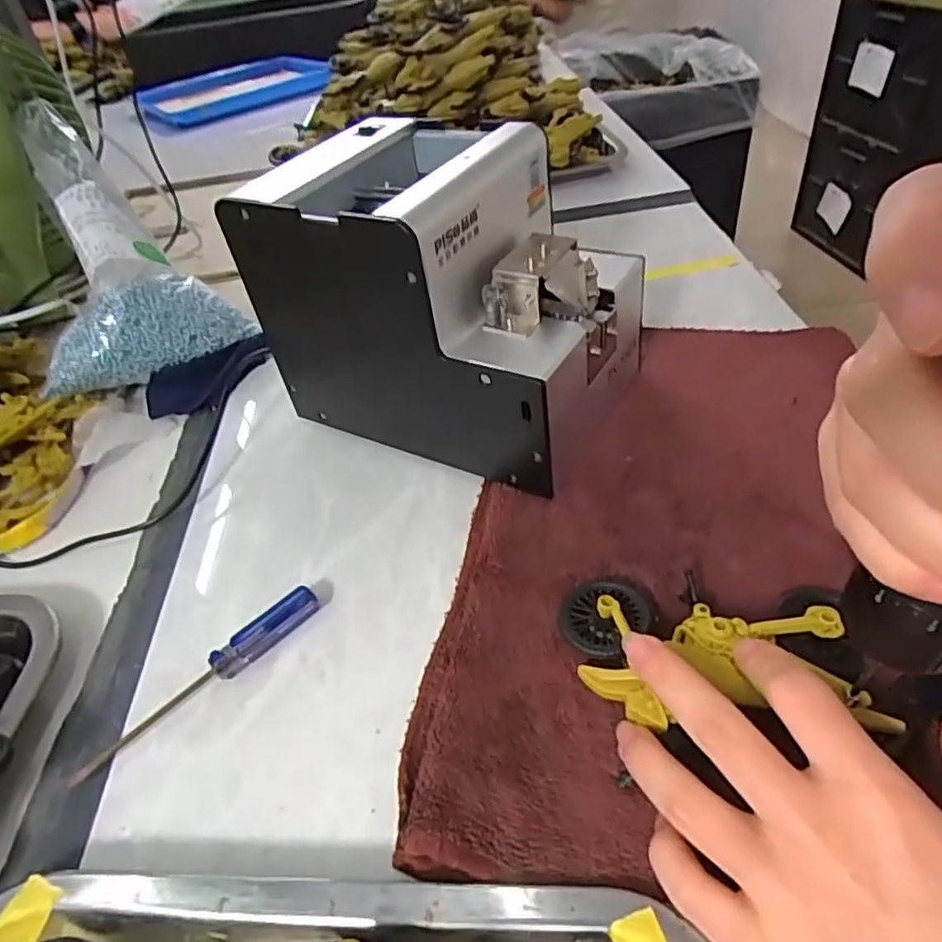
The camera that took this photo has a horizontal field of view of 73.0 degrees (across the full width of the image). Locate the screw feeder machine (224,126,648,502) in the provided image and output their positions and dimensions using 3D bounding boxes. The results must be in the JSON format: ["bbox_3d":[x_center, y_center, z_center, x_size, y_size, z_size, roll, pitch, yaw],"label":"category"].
[{"bbox_3d":[-0.014,-0.099,0.352,0.185,0.135,0.118,18,49,25],"label":"screw feeder machine"}]

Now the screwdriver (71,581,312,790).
[{"bbox_3d":[-0.117,0.092,0.281,0.012,0.013,0.115,31,55,34],"label":"screwdriver"}]

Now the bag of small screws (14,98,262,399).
[{"bbox_3d":[-0.269,-0.174,0.467,0.131,0.050,0.229,-24,78,-19],"label":"bag of small screws"}]

